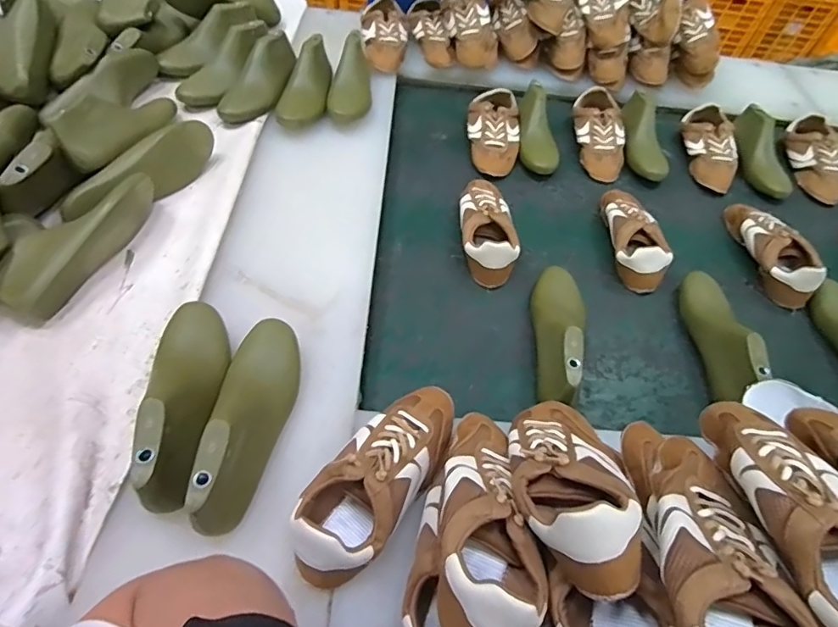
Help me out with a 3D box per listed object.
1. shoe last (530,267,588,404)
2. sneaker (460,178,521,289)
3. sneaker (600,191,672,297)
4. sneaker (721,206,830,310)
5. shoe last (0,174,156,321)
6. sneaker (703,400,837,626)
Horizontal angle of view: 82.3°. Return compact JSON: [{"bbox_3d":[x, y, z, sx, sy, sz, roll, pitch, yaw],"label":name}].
[{"bbox_3d":[0.200,0.018,0.698,0.078,0.096,0.249,17,55,7],"label":"shoe last"},{"bbox_3d":[0.112,-0.154,0.829,0.090,0.072,0.237,-1,55,-6],"label":"sneaker"},{"bbox_3d":[0.378,-0.144,0.854,0.094,0.071,0.231,2,55,-4],"label":"sneaker"},{"bbox_3d":[0.629,-0.121,0.863,0.075,0.074,0.234,-4,55,-8],"label":"sneaker"},{"bbox_3d":[-0.464,-0.109,0.657,0.079,0.067,0.246,22,56,10],"label":"shoe last"},{"bbox_3d":[0.324,0.164,0.405,0.088,0.080,0.240,0,39,-5],"label":"sneaker"}]

